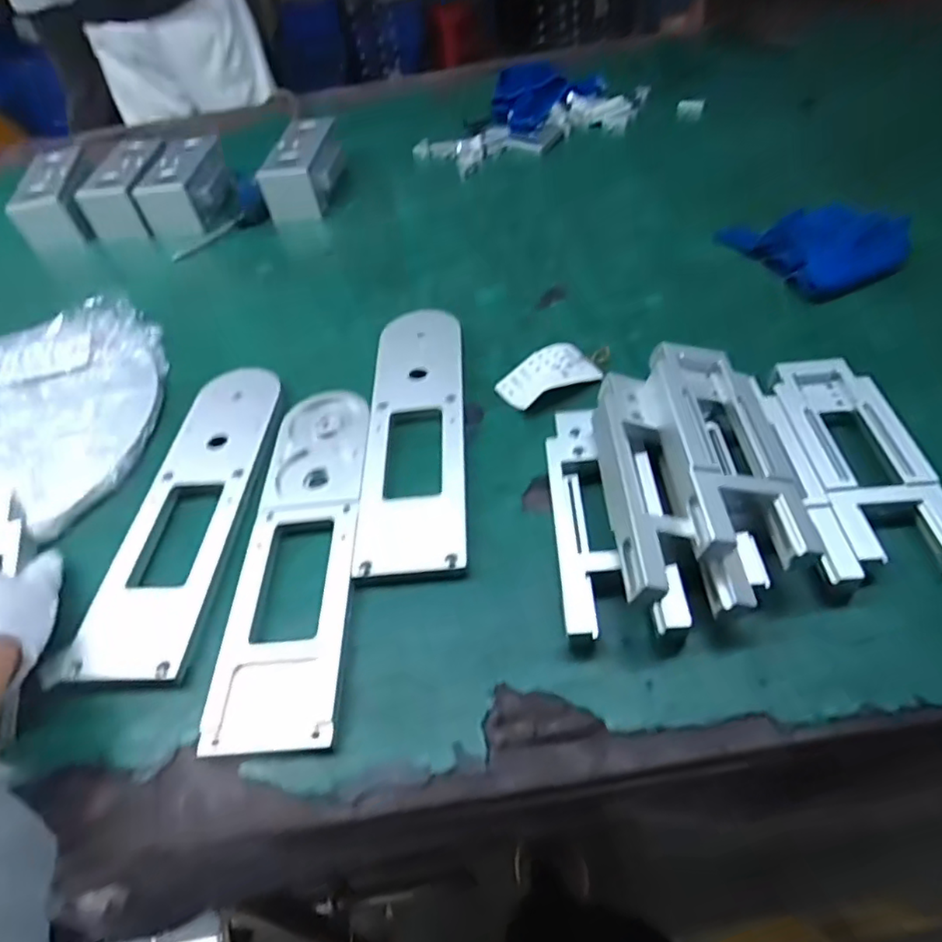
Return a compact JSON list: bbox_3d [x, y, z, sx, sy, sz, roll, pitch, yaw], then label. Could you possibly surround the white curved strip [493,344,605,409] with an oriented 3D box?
[{"bbox_3d":[0.069,-0.086,0.548,0.087,0.017,0.054,-21,52,-11],"label":"white curved strip"}]

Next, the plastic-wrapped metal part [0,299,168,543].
[{"bbox_3d":[-0.464,-0.035,0.572,0.327,0.039,0.303,-3,50,3],"label":"plastic-wrapped metal part"}]

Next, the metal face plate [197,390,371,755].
[{"bbox_3d":[-0.123,0.047,0.453,0.081,0.013,0.306,-3,50,3],"label":"metal face plate"}]

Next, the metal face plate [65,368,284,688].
[{"bbox_3d":[-0.220,0.021,0.489,0.090,0.007,0.306,-3,50,3],"label":"metal face plate"}]

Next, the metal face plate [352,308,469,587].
[{"bbox_3d":[-0.046,-0.039,0.518,0.082,0.014,0.296,-4,50,3],"label":"metal face plate"}]

